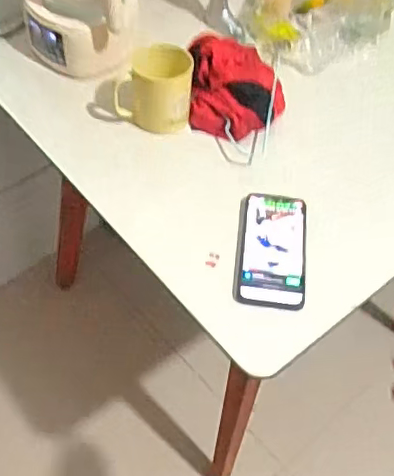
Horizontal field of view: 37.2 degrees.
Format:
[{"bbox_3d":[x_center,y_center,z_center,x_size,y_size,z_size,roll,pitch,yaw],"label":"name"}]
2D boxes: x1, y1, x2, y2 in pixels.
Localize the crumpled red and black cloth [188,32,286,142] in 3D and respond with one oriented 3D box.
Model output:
[{"bbox_3d":[0.062,-0.234,0.896,0.146,0.079,0.161,10,54,3],"label":"crumpled red and black cloth"}]

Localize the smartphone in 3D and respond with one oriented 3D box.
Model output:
[{"bbox_3d":[0.096,0.012,0.755,0.087,0.013,0.168,8,54,1],"label":"smartphone"}]

